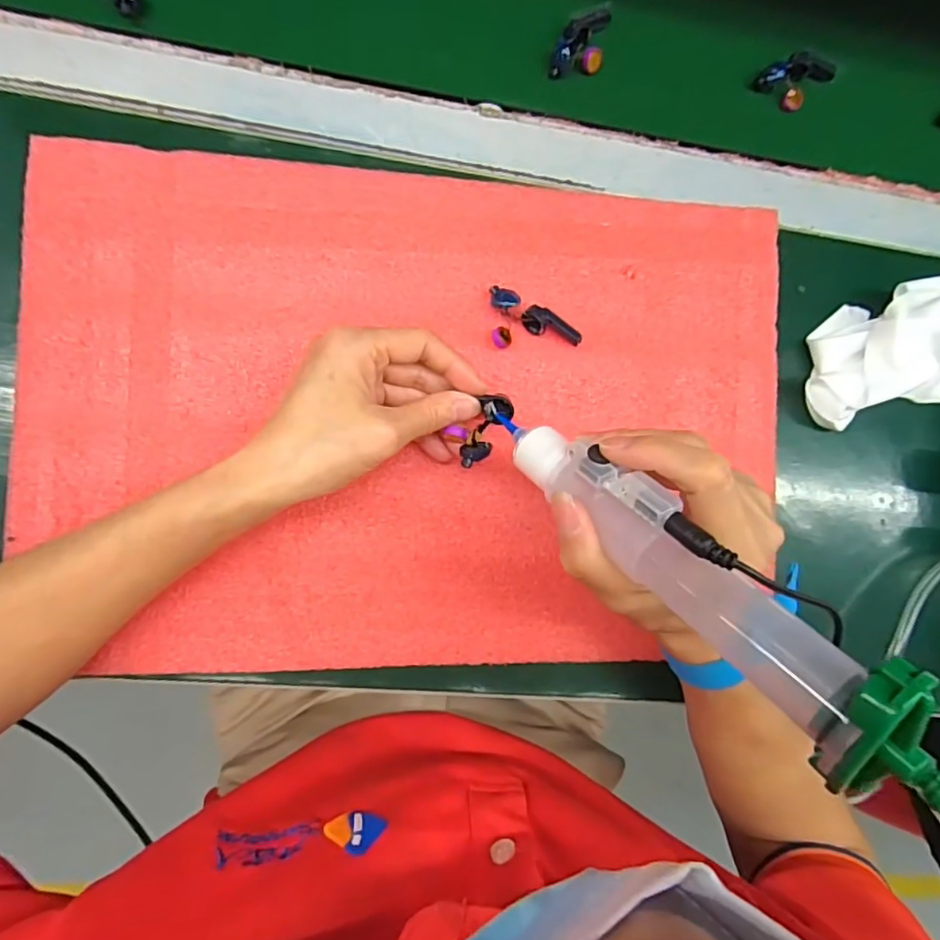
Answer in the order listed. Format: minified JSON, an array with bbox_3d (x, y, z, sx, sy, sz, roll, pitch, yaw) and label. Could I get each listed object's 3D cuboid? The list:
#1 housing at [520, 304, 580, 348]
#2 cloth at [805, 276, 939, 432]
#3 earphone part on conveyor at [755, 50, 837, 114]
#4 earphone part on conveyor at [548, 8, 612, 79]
[{"bbox_3d":[0.045,-0.079,0.319,0.034,0.012,0.013,27,84,-7],"label":"housing"},{"bbox_3d":[0.268,-0.070,0.348,0.132,0.041,0.080,-14,90,-9],"label":"cloth"},{"bbox_3d":[0.207,-0.248,0.365,0.046,0.014,0.031,-40,94,-8],"label":"earphone part on conveyor"},{"bbox_3d":[0.067,-0.254,0.342,0.028,0.012,0.046,16,85,-8],"label":"earphone part on conveyor"}]

